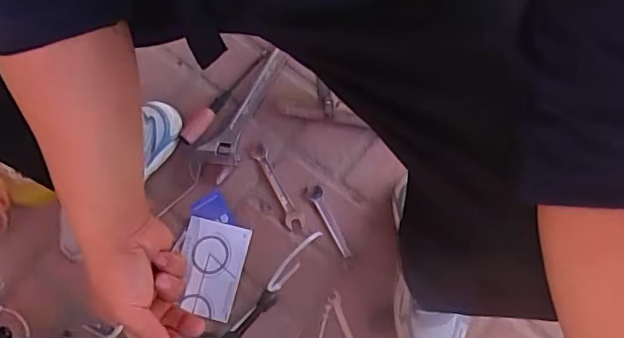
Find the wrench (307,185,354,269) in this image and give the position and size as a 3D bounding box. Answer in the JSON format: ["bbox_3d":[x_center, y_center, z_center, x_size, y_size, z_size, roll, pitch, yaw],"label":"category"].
[{"bbox_3d":[0.030,0.087,0.867,0.023,0.007,0.138,-26,75,-2],"label":"wrench"}]

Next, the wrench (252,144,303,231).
[{"bbox_3d":[-0.055,0.026,0.894,0.027,0.004,0.147,-26,75,-2],"label":"wrench"}]

